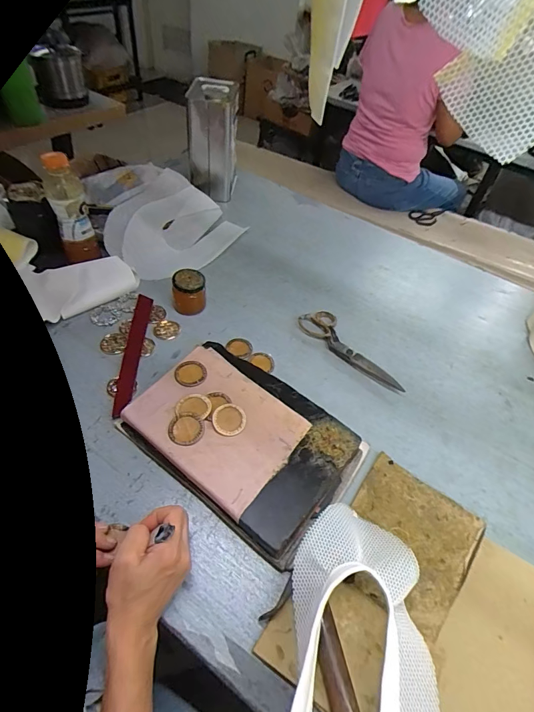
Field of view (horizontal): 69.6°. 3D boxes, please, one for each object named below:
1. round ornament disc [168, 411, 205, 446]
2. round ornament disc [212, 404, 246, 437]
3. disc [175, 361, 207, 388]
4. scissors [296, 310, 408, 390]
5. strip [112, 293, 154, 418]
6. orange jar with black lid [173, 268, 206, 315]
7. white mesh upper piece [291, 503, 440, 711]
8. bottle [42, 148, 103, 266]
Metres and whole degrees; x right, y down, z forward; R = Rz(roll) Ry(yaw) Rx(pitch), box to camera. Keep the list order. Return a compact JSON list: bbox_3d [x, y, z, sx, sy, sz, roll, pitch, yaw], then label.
[{"bbox_3d":[-0.110,0.098,0.524,0.047,0.008,0.047,1,50,-7],"label":"round ornament disc"},{"bbox_3d":[-0.053,0.089,0.537,0.045,0.009,0.044,4,50,-4],"label":"round ornament disc"},{"bbox_3d":[-0.116,0.027,0.587,0.046,0.005,0.049,4,50,-4],"label":"disc"},{"bbox_3d":[0.152,-0.014,0.701,0.071,0.016,0.224,-29,59,-28],"label":"scissors"},{"bbox_3d":[-0.231,-0.010,0.663,0.028,0.012,0.256,11,45,-16],"label":"strip"},{"bbox_3d":[-0.145,-0.119,0.719,0.060,0.071,0.051,1,50,-6],"label":"orange jar with black lid"},{"bbox_3d":[0.102,0.297,0.386,0.164,0.073,0.275,12,49,3],"label":"white mesh upper piece"},{"bbox_3d":[-0.377,-0.278,0.737,0.065,0.189,0.077,-24,54,-26],"label":"bottle"}]

